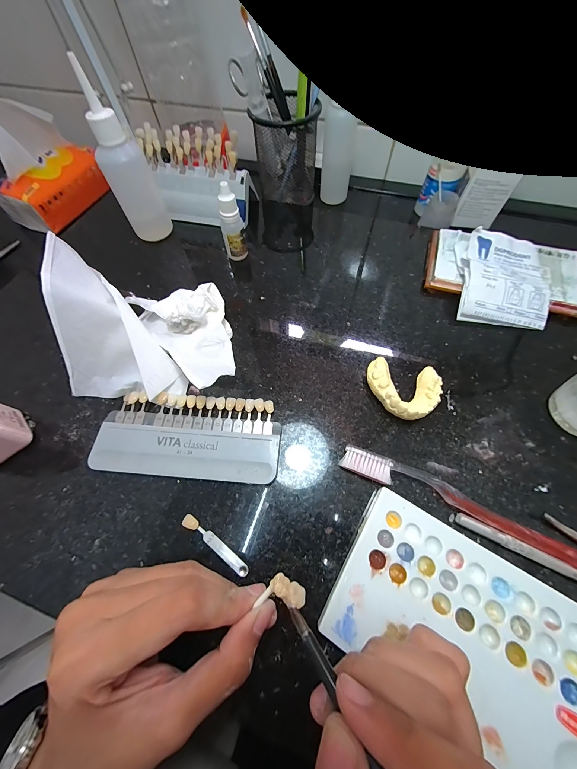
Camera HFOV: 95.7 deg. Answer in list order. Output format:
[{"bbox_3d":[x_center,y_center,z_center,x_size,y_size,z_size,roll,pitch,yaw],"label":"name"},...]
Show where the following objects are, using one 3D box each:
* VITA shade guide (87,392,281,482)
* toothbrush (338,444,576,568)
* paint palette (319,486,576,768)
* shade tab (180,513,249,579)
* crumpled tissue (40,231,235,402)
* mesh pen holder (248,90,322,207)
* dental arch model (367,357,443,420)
[{"bbox_3d":[-0.080,0.041,0.214,0.146,0.011,0.065,3,64,3],"label":"VITA shade guide"},{"bbox_3d":[0.129,0.086,0.183,0.186,0.011,0.022,21,66,11],"label":"toothbrush"},{"bbox_3d":[0.107,0.144,0.152,0.153,0.010,0.091,29,68,15],"label":"paint palette"},{"bbox_3d":[-0.051,0.111,0.181,0.056,0.007,0.008,32,69,16],"label":"shade tab"},{"bbox_3d":[-0.122,-0.056,0.226,0.147,0.076,0.122,0,63,2],"label":"crumpled tissue"},{"bbox_3d":[-0.003,-0.315,0.358,0.082,0.096,0.078,-1,63,2],"label":"mesh pen holder"},{"bbox_3d":[0.098,0.006,0.221,0.060,0.018,0.051,8,64,5],"label":"dental arch model"}]

